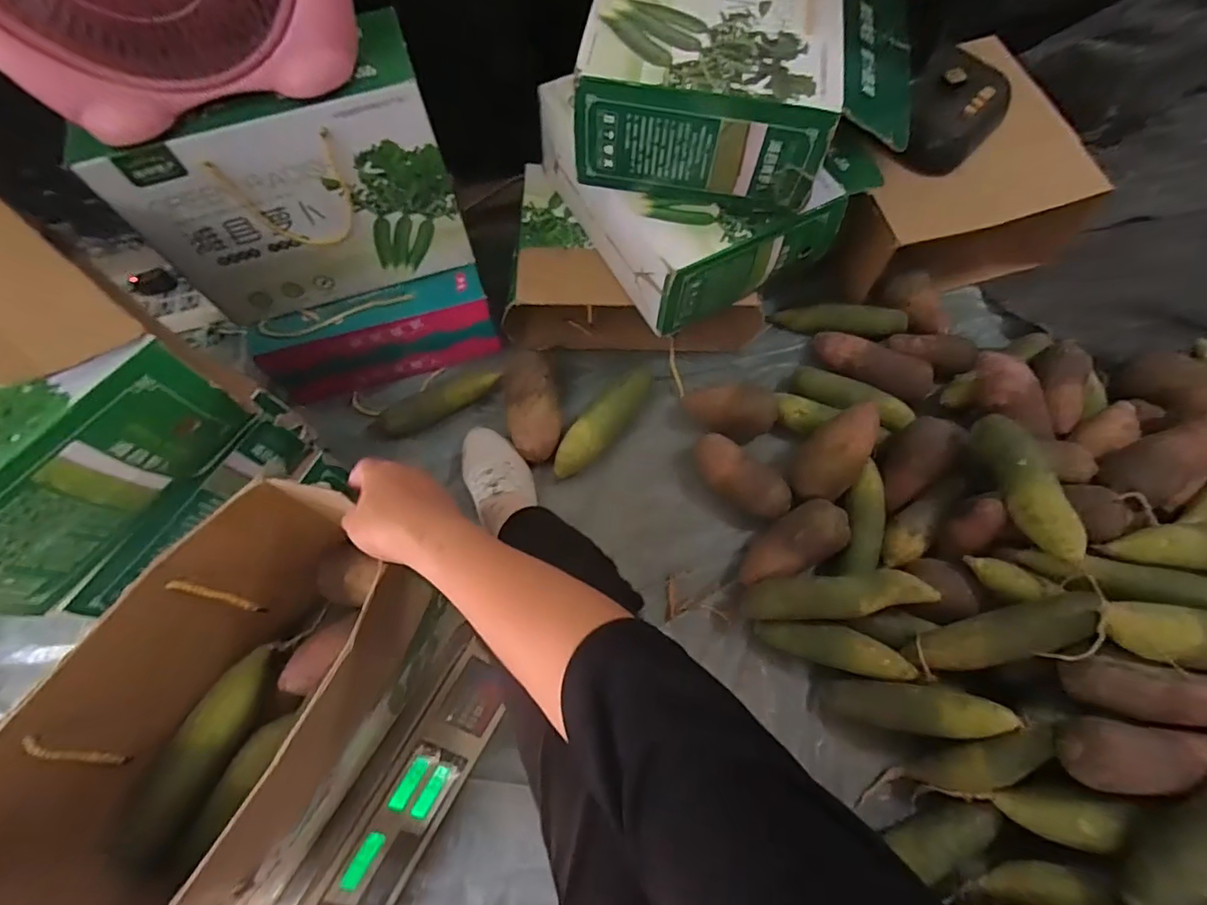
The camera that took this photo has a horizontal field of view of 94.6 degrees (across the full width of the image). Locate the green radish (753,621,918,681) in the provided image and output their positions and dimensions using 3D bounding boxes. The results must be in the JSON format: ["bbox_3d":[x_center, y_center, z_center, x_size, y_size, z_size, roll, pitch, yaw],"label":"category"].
[{"bbox_3d":[0.284,0.243,0.696,0.183,0.040,0.047,8,67,27],"label":"green radish"}]

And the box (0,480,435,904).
[{"bbox_3d":[-0.320,0.243,0.471,0.183,0.193,0.397,29,72,13],"label":"box"}]

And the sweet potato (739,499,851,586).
[{"bbox_3d":[0.249,0.122,0.740,0.153,0.058,0.073,-33,70,5],"label":"sweet potato"}]

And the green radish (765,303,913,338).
[{"bbox_3d":[0.385,-0.217,0.912,0.204,0.055,0.055,9,67,25],"label":"green radish"}]

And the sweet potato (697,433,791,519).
[{"bbox_3d":[0.194,0.034,0.783,0.151,0.064,0.070,39,74,16],"label":"sweet potato"}]

